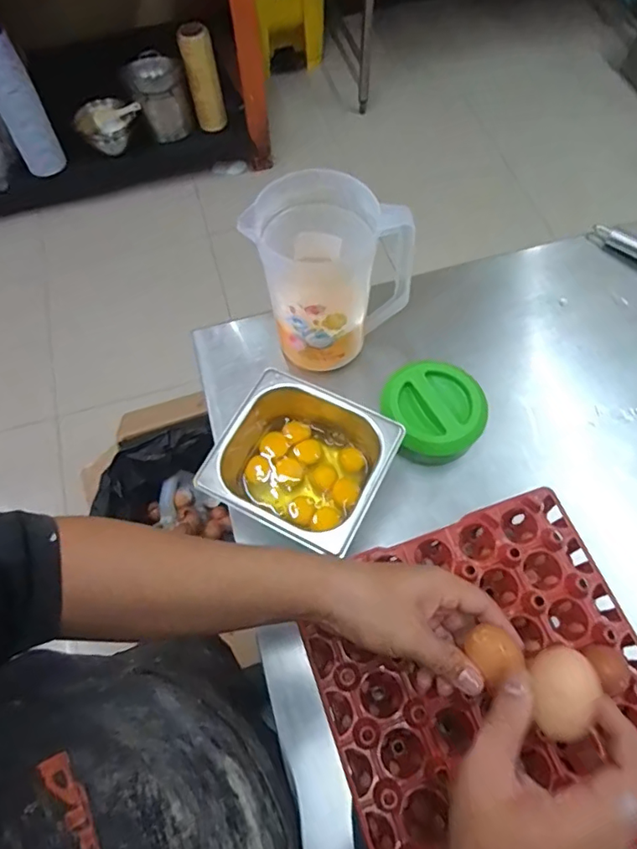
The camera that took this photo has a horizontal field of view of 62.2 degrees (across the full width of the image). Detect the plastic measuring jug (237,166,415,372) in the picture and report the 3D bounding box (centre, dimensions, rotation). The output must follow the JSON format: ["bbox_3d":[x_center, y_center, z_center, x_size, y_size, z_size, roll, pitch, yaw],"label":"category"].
[{"bbox_3d":[0.008,-0.178,0.630,0.147,0.190,0.133,-37,69,-14],"label":"plastic measuring jug"}]

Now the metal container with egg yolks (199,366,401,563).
[{"bbox_3d":[-0.016,0.048,0.608,0.175,0.097,0.161,24,68,13],"label":"metal container with egg yolks"}]

